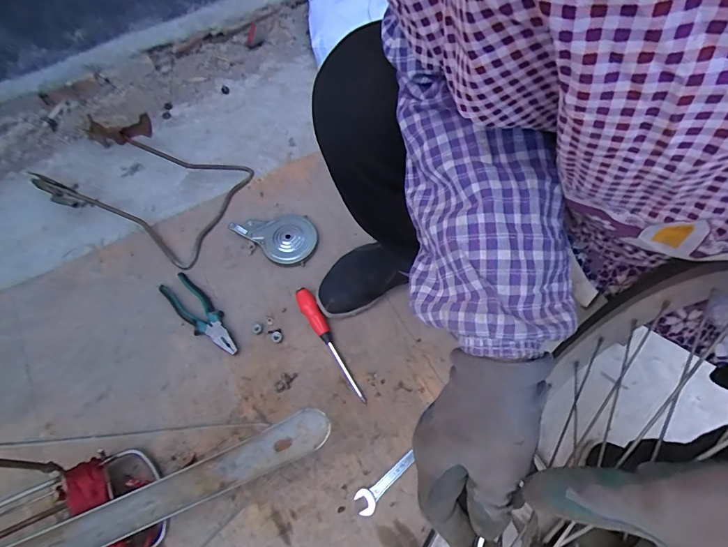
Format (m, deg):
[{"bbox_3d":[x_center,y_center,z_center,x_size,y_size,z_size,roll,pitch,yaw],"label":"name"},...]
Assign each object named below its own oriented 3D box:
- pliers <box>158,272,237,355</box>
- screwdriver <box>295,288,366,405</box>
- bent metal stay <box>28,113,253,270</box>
[{"bbox_3d":[-0.292,0.073,0.707,0.057,0.019,0.194,-42,71,-16],"label":"pliers"},{"bbox_3d":[-0.056,0.116,0.676,0.028,0.033,0.220,-32,69,-13],"label":"screwdriver"},{"bbox_3d":[-0.484,-0.203,0.845,0.439,0.058,0.276,21,68,11],"label":"bent metal stay"}]

